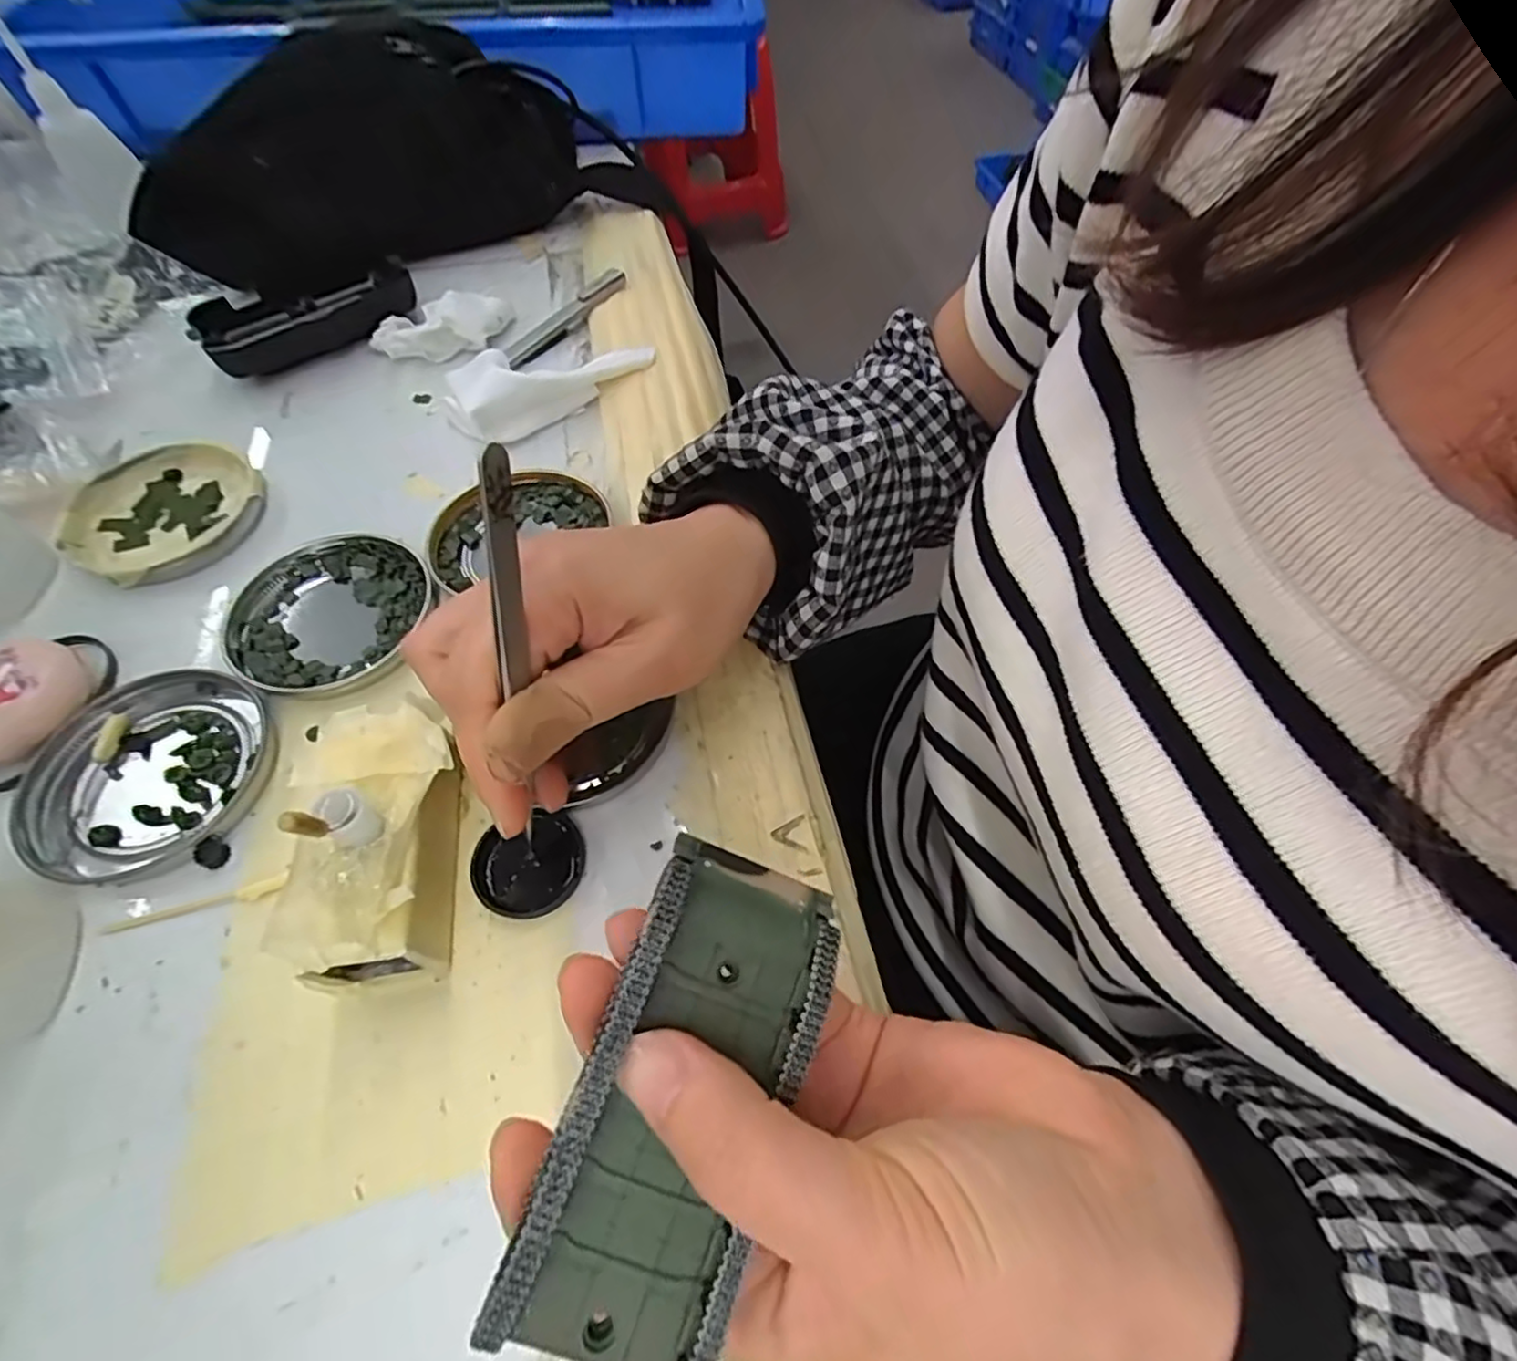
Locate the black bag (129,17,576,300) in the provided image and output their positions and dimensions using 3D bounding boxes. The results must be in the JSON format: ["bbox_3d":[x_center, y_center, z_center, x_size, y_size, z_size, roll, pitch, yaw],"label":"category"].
[{"bbox_3d":[-0.238,-0.318,0.398,0.241,0.097,0.088,-30,63,-17],"label":"black bag"}]

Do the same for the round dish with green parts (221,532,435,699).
[{"bbox_3d":[-0.178,-0.030,0.278,0.077,0.008,0.073,0,59,0],"label":"round dish with green parts"}]

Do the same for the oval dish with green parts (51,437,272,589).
[{"bbox_3d":[-0.270,-0.078,0.305,0.077,0.008,0.077,31,64,17],"label":"oval dish with green parts"}]

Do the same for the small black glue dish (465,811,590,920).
[{"bbox_3d":[-0.076,0.062,0.223,0.035,0.007,0.031,-20,61,-12],"label":"small black glue dish"}]

